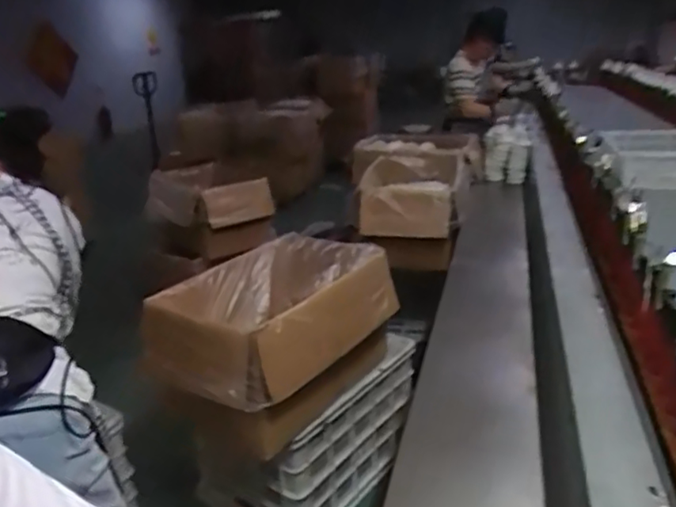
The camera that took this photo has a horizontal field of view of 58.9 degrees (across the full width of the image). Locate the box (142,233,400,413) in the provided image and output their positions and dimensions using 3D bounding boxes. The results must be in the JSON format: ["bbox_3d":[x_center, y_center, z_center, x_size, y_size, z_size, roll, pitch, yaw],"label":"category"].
[{"bbox_3d":[-0.189,0.161,1.735,0.527,0.223,0.644,14,26,39],"label":"box"}]

